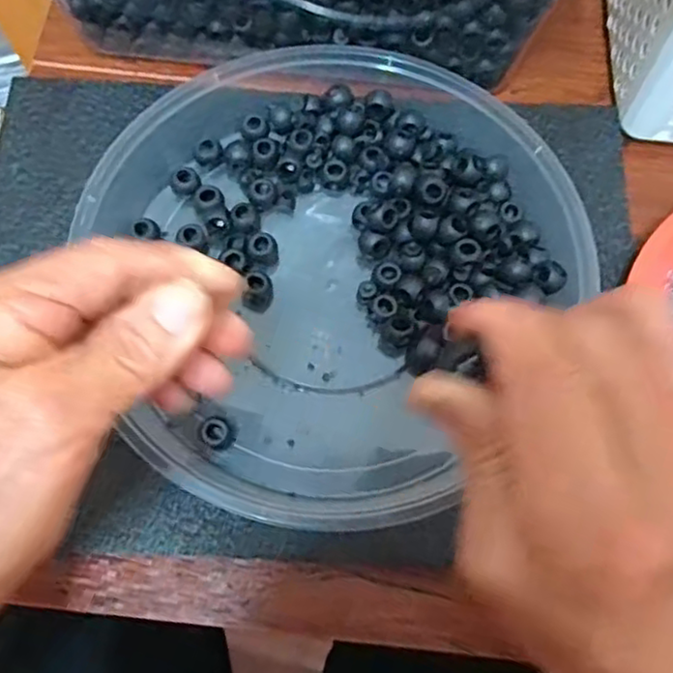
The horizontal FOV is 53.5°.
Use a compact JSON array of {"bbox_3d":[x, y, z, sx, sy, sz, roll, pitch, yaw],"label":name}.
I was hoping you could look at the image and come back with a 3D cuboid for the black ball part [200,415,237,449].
[{"bbox_3d":[-0.054,0.042,0.301,0.015,0.013,0.015,1,71,-2],"label":"black ball part"}]

